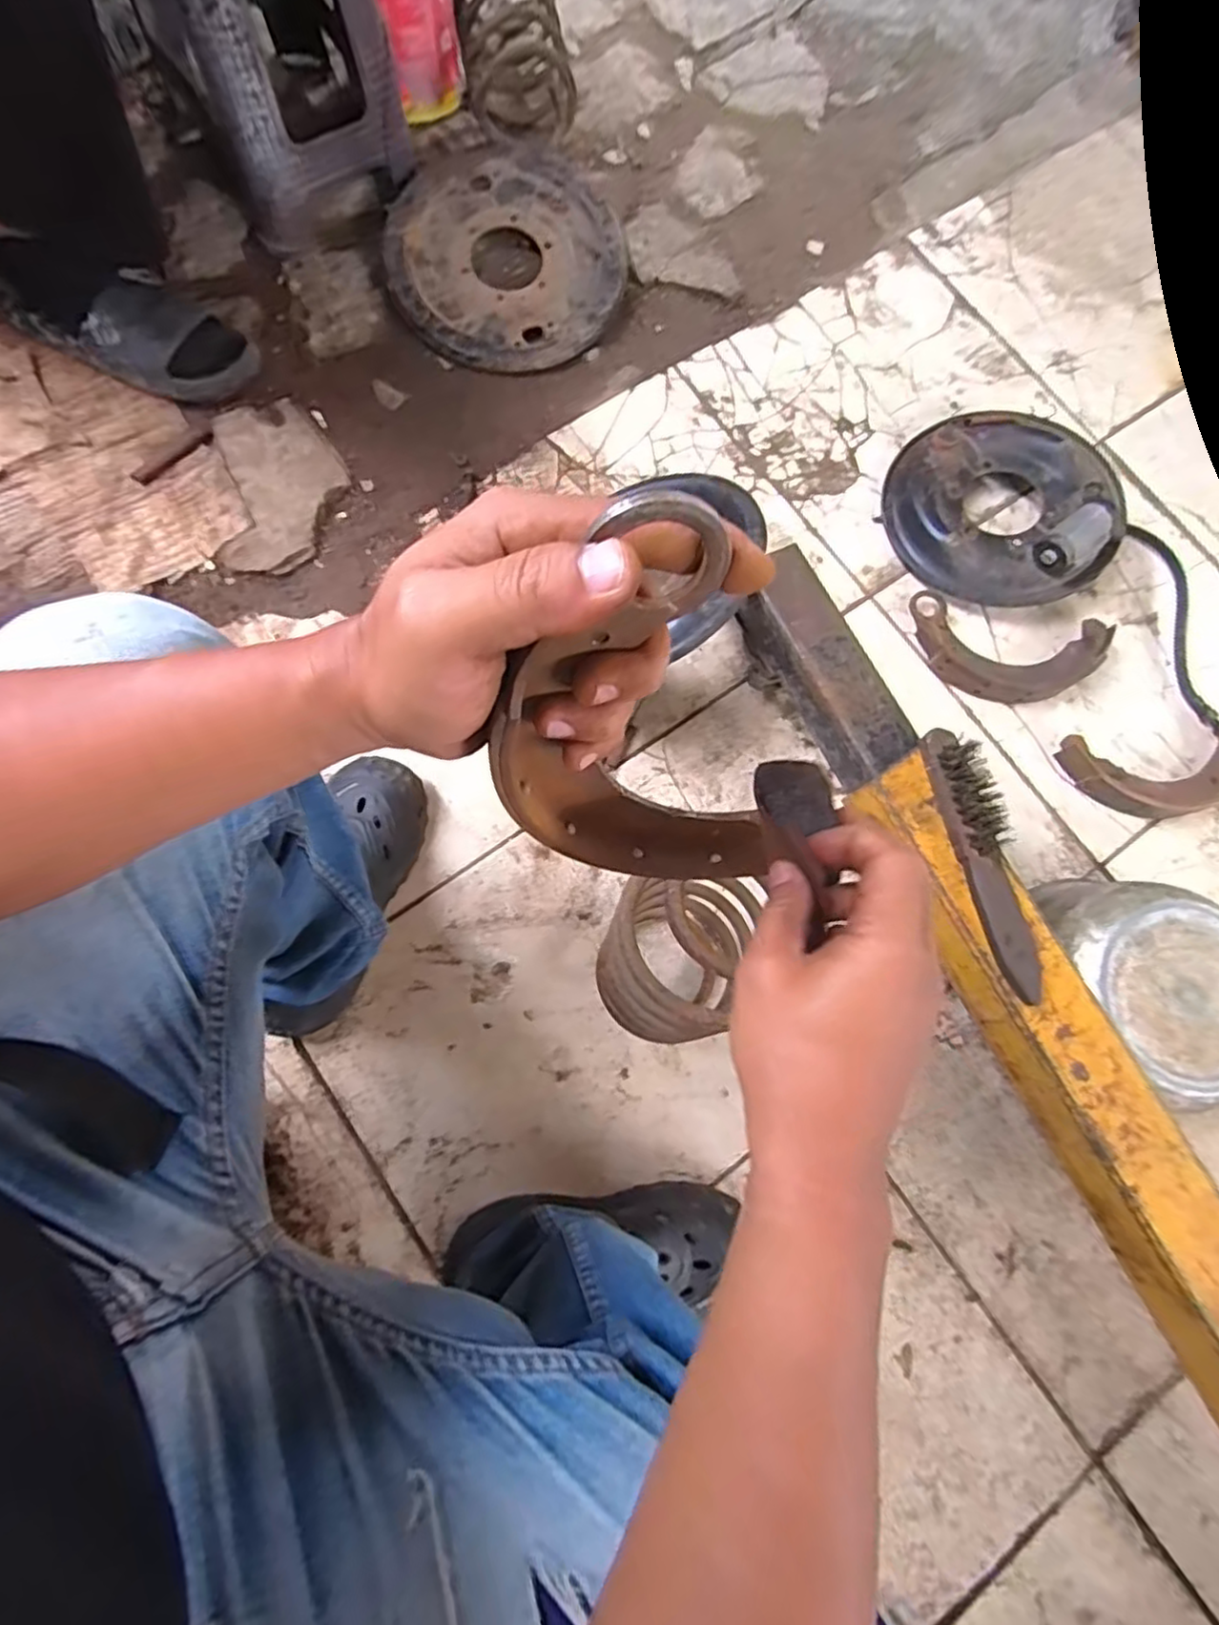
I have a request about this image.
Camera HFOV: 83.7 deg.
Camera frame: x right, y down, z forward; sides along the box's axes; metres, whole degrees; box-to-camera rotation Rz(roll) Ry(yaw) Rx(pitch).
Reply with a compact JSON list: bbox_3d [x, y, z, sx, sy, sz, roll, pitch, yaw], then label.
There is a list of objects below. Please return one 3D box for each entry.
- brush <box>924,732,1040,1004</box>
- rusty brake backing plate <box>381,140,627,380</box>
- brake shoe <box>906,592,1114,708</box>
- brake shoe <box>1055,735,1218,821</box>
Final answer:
[{"bbox_3d":[0.316,0.039,0.565,0.036,0.041,0.229,-14,79,-6],"label":"brush"},{"bbox_3d":[-0.136,-0.719,0.878,0.293,0.049,0.308,0,77,-2],"label":"rusty brake backing plate"},{"bbox_3d":[0.464,-0.191,0.801,0.217,0.036,0.119,15,77,2],"label":"brake shoe"},{"bbox_3d":[0.628,-0.044,0.771,0.219,0.035,0.098,-3,77,-2],"label":"brake shoe"}]

